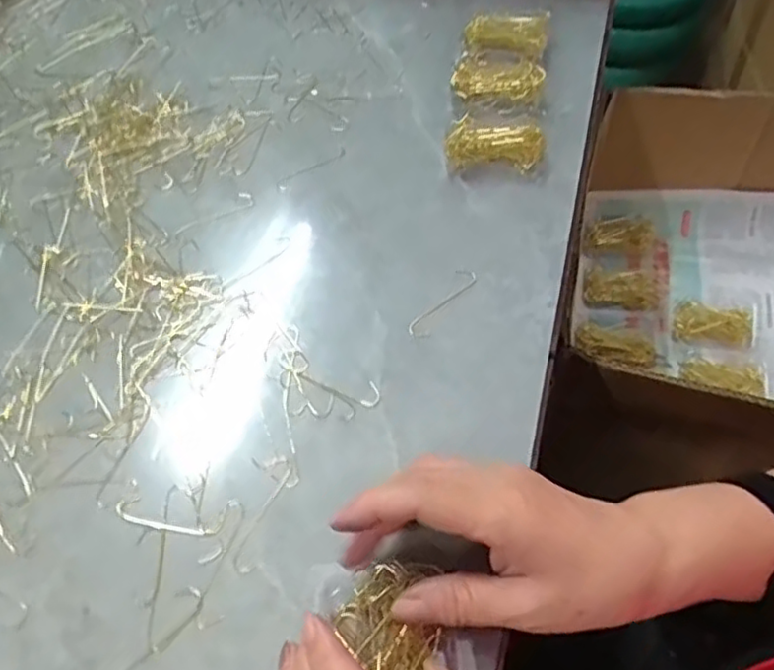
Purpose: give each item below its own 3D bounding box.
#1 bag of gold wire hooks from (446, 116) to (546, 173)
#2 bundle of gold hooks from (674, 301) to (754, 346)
[{"bbox_3d":[0.079,-0.136,0.489,0.068,0.027,0.030,6,56,7],"label":"bag of gold wire hooks"},{"bbox_3d":[0.326,-0.012,0.667,0.069,0.011,0.043,9,71,20],"label":"bundle of gold hooks"}]

